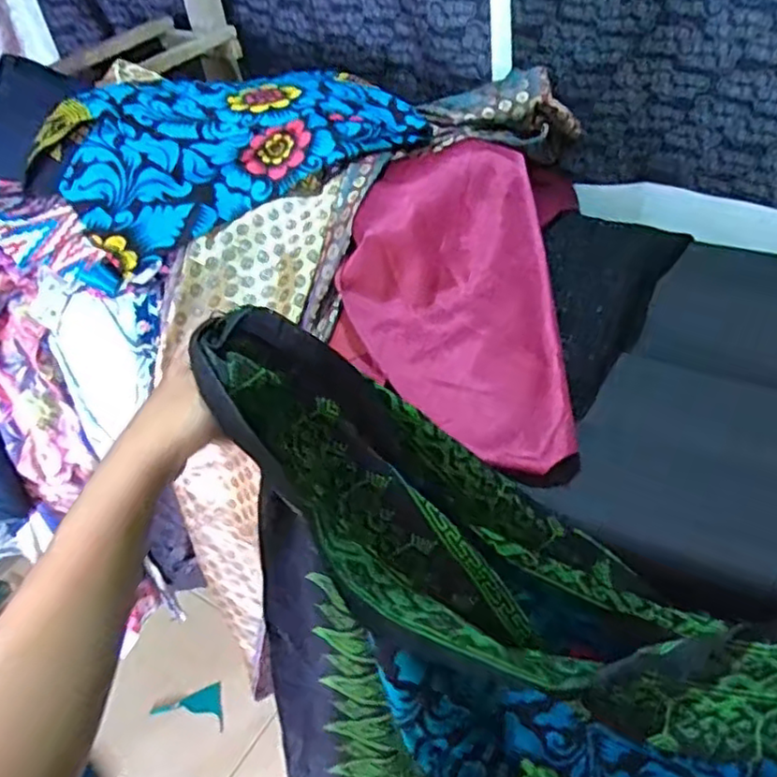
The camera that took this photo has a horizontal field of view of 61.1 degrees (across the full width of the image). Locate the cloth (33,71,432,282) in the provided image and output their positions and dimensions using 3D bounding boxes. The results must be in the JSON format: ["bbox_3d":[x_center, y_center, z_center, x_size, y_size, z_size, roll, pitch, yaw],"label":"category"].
[{"bbox_3d":[-0.185,-0.315,0.823,0.448,0.135,0.253,-27,46,-20],"label":"cloth"}]

